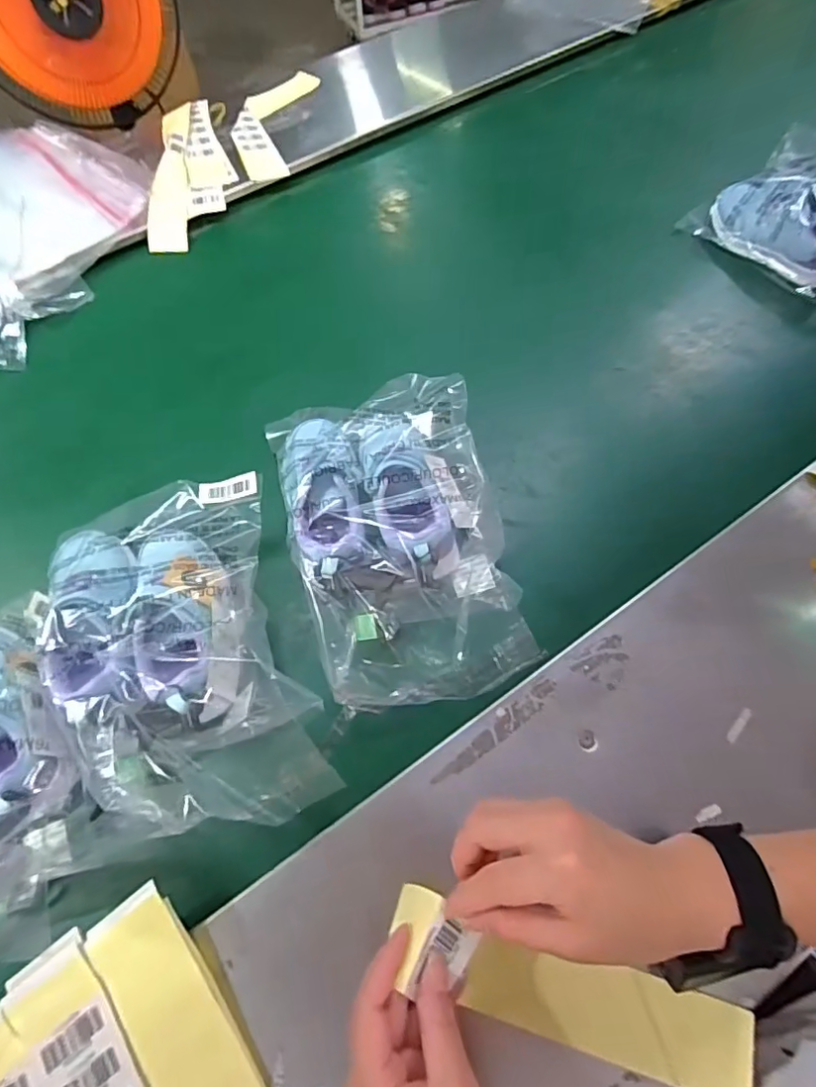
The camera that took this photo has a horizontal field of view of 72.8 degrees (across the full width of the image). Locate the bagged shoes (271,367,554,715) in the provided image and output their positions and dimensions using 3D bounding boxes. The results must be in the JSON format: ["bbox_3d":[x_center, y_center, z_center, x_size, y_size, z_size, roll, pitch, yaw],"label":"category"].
[{"bbox_3d":[-0.010,-0.022,0.505,0.187,0.071,0.311,-14,61,-4],"label":"bagged shoes"}]

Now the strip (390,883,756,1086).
[{"bbox_3d":[0.092,0.275,0.341,0.221,0.054,0.054,23,64,-1],"label":"strip"}]

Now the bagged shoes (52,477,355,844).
[{"bbox_3d":[-0.187,0.098,0.466,0.185,0.095,0.276,-18,62,-6],"label":"bagged shoes"}]

